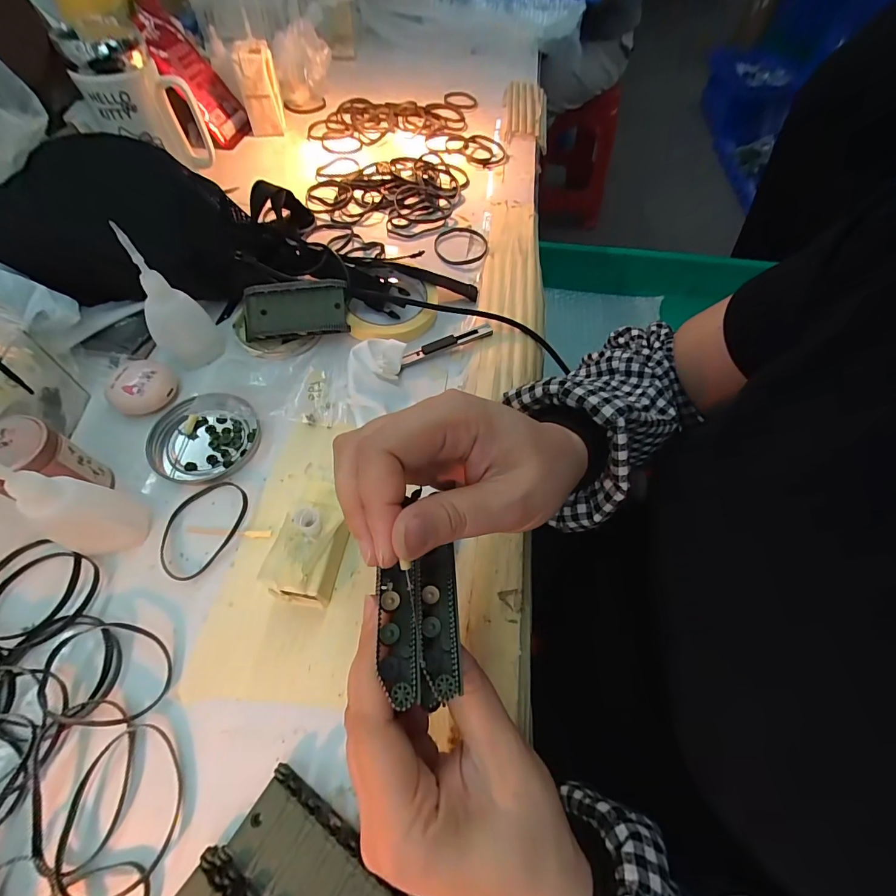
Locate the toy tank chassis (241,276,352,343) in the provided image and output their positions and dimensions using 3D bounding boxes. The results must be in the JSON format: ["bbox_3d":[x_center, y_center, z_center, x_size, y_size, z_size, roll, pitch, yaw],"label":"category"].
[{"bbox_3d":[-0.136,-0.122,0.365,0.094,0.045,0.019,-5,18,3],"label":"toy tank chassis"}]

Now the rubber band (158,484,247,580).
[{"bbox_3d":[-0.172,0.053,0.285,0.047,0.005,0.070,26,61,11],"label":"rubber band"}]

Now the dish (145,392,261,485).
[{"bbox_3d":[-0.189,-0.008,0.318,0.078,0.011,0.077,2,59,-3],"label":"dish"}]

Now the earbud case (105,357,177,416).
[{"bbox_3d":[-0.244,-0.049,0.329,0.041,0.018,0.046,10,59,1],"label":"earbud case"}]

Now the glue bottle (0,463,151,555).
[{"bbox_3d":[-0.218,0.031,0.235,0.039,0.108,0.029,-3,60,-6],"label":"glue bottle"}]

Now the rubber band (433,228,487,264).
[{"bbox_3d":[0.014,-0.231,0.462,0.059,0.006,0.074,-4,60,-6],"label":"rubber band"}]

